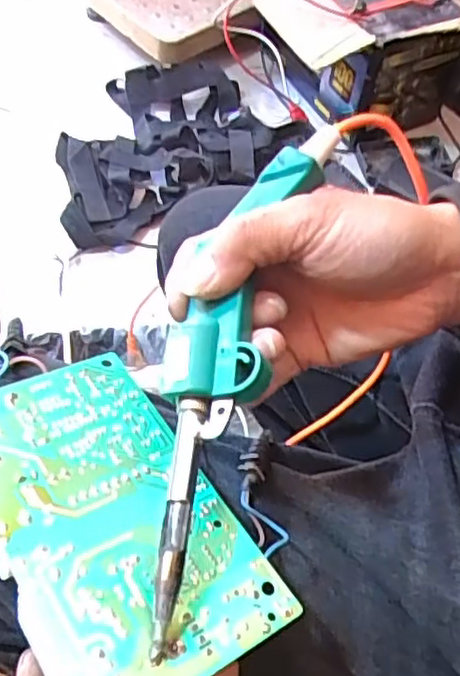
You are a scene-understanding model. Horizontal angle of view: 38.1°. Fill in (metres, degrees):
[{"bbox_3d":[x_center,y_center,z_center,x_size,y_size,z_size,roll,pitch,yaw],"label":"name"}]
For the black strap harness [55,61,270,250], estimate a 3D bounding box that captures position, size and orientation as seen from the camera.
[{"bbox_3d":[-0.133,-0.330,1.085,0.392,0.056,0.310,-27,64,-20],"label":"black strap harness"}]

